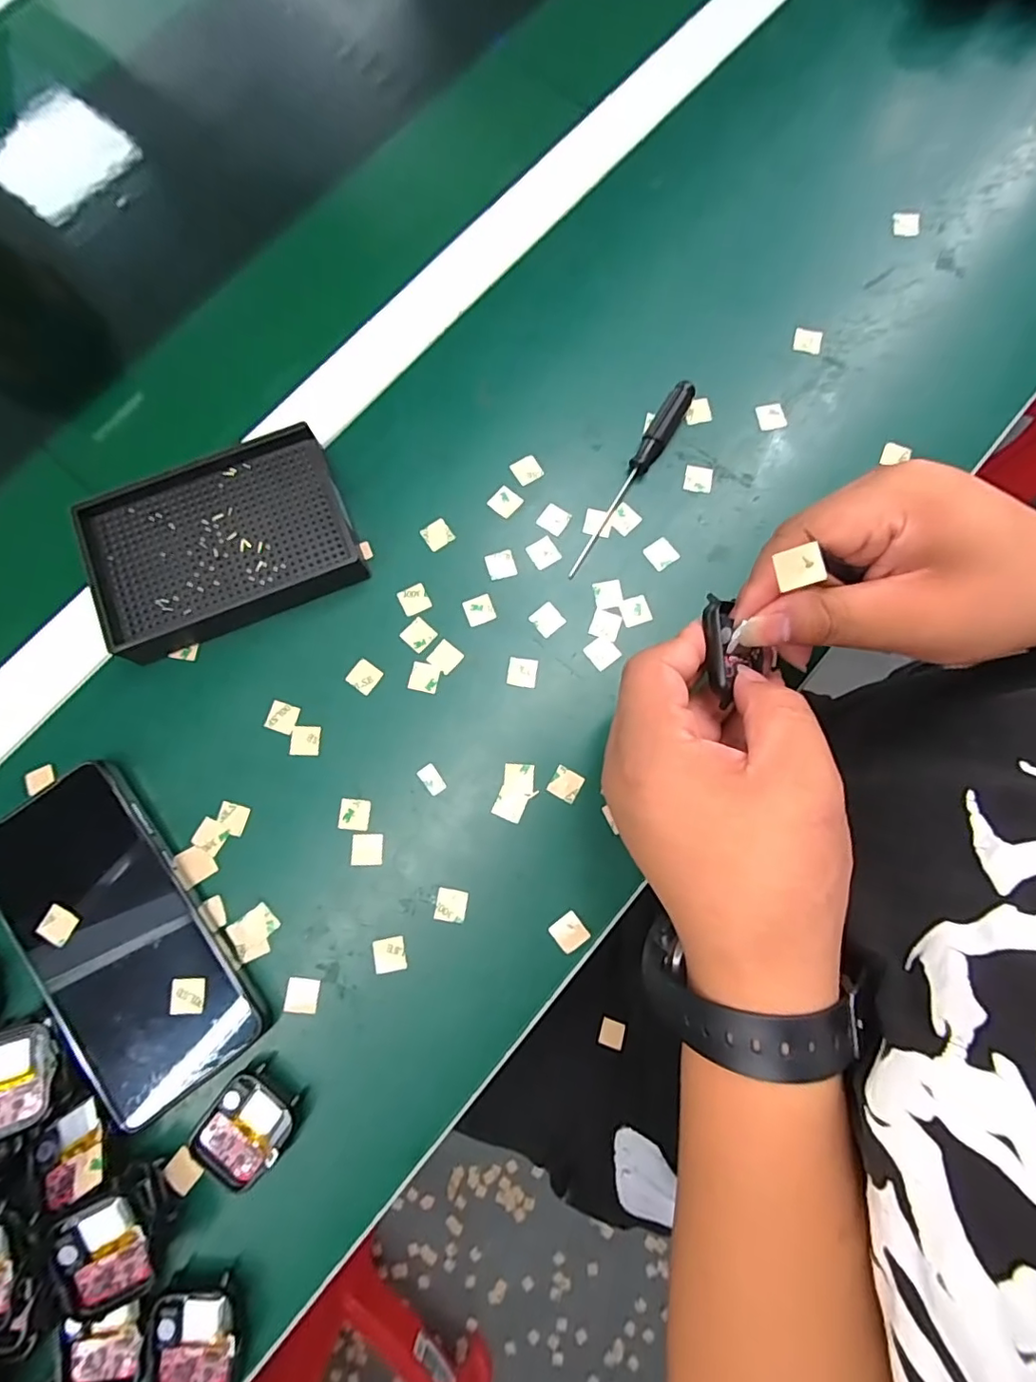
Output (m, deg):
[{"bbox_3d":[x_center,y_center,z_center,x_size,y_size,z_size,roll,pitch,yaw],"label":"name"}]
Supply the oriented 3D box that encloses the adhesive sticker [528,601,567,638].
[{"bbox_3d":[0.016,-0.040,0.307,0.016,0.004,0.016,-38,79,-6],"label":"adhesive sticker"}]

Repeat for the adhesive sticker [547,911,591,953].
[{"bbox_3d":[0.026,0.121,0.277,0.016,0.004,0.016,-38,79,-6],"label":"adhesive sticker"}]

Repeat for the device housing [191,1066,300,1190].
[{"bbox_3d":[-0.127,0.204,0.259,0.038,0.008,0.046,36,81,9],"label":"device housing"}]

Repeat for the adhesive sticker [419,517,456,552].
[{"bbox_3d":[-0.046,-0.090,0.320,0.016,0.004,0.017,-36,82,-4],"label":"adhesive sticker"}]

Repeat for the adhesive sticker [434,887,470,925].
[{"bbox_3d":[-0.034,0.109,0.283,0.016,0.004,0.016,12,74,5],"label":"adhesive sticker"}]

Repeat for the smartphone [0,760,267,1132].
[{"bbox_3d":[-0.198,0.121,0.273,0.079,0.016,0.160,-38,79,-6],"label":"smartphone"}]

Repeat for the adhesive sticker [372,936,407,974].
[{"bbox_3d":[-0.064,0.132,0.278,0.016,0.004,0.016,-12,70,-3],"label":"adhesive sticker"}]

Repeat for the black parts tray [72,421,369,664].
[{"bbox_3d":[-0.164,-0.081,0.309,0.137,0.026,0.092,-24,78,-3],"label":"black parts tray"}]

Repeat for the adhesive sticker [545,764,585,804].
[{"bbox_3d":[0.025,0.049,0.293,0.015,0.004,0.015,28,78,8],"label":"adhesive sticker"}]

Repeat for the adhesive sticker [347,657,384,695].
[{"bbox_3d":[-0.084,-0.008,0.305,0.016,0.004,0.016,33,81,7],"label":"adhesive sticker"}]

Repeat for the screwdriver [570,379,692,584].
[{"bbox_3d":[0.065,-0.121,0.316,0.014,0.017,0.129,29,80,8],"label":"screwdriver"}]

